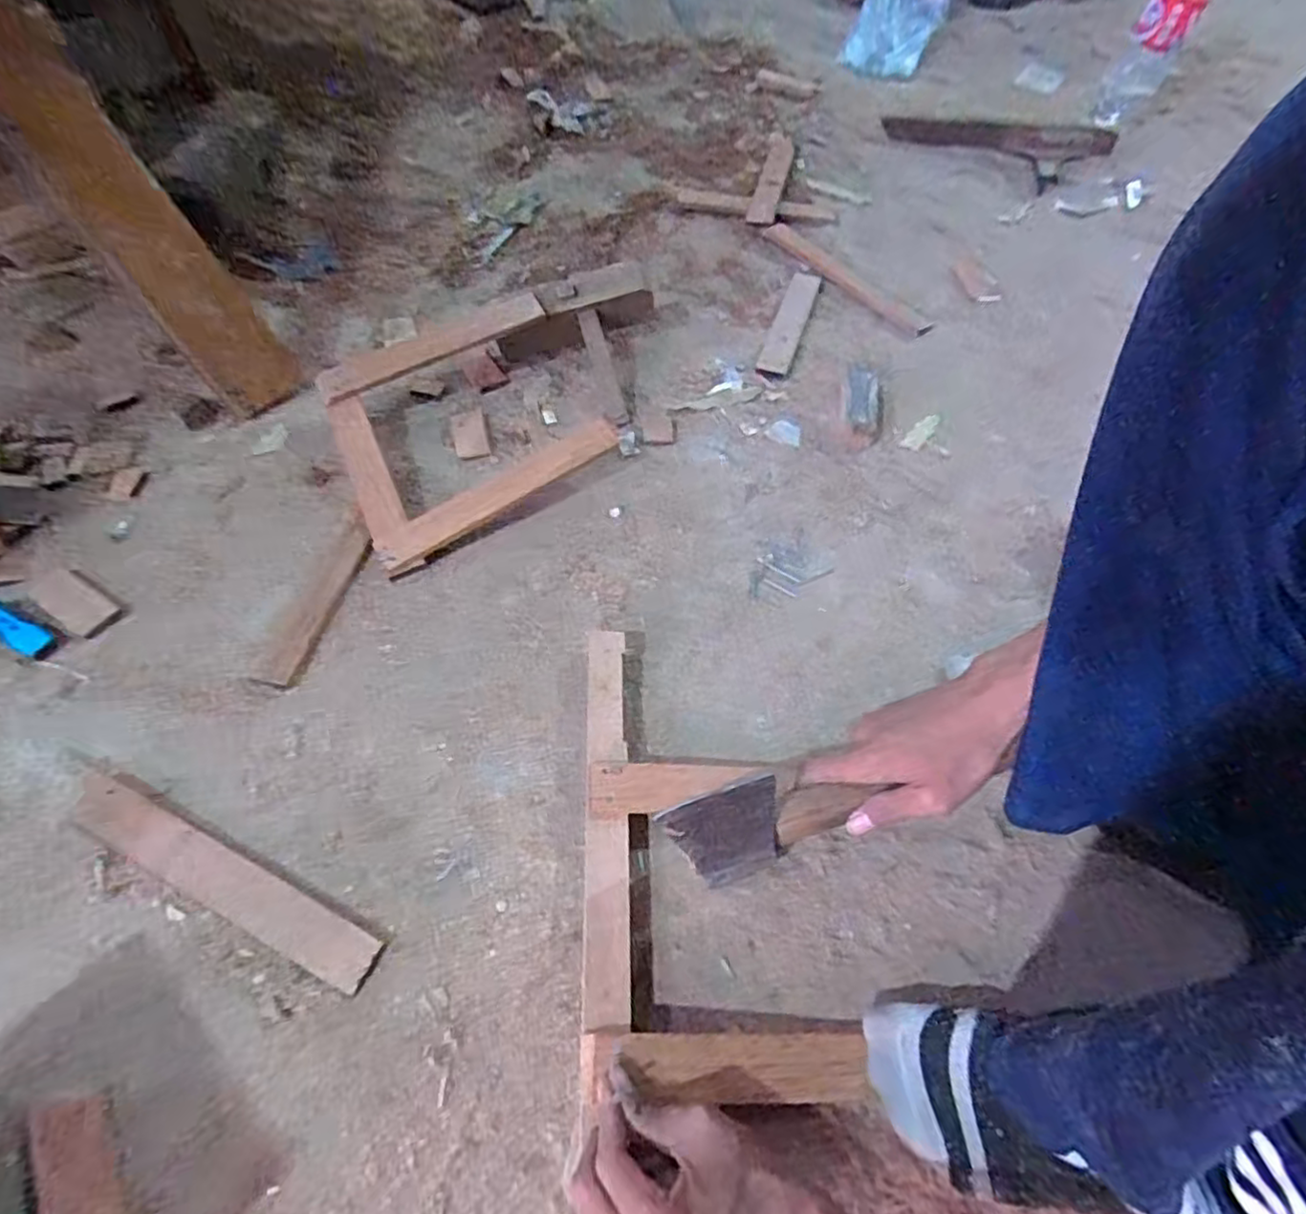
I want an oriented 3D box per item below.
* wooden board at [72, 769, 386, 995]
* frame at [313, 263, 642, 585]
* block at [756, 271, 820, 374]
[{"bbox_3d":[-0.304,0.185,0.478,0.260,0.008,0.039,24,58,11],"label":"wooden board"},{"bbox_3d":[-0.137,-0.212,0.709,0.364,0.086,0.269,-20,61,-17],"label":"frame"},{"bbox_3d":[0.176,-0.368,0.874,0.036,0.010,0.213,18,57,7],"label":"block"}]

